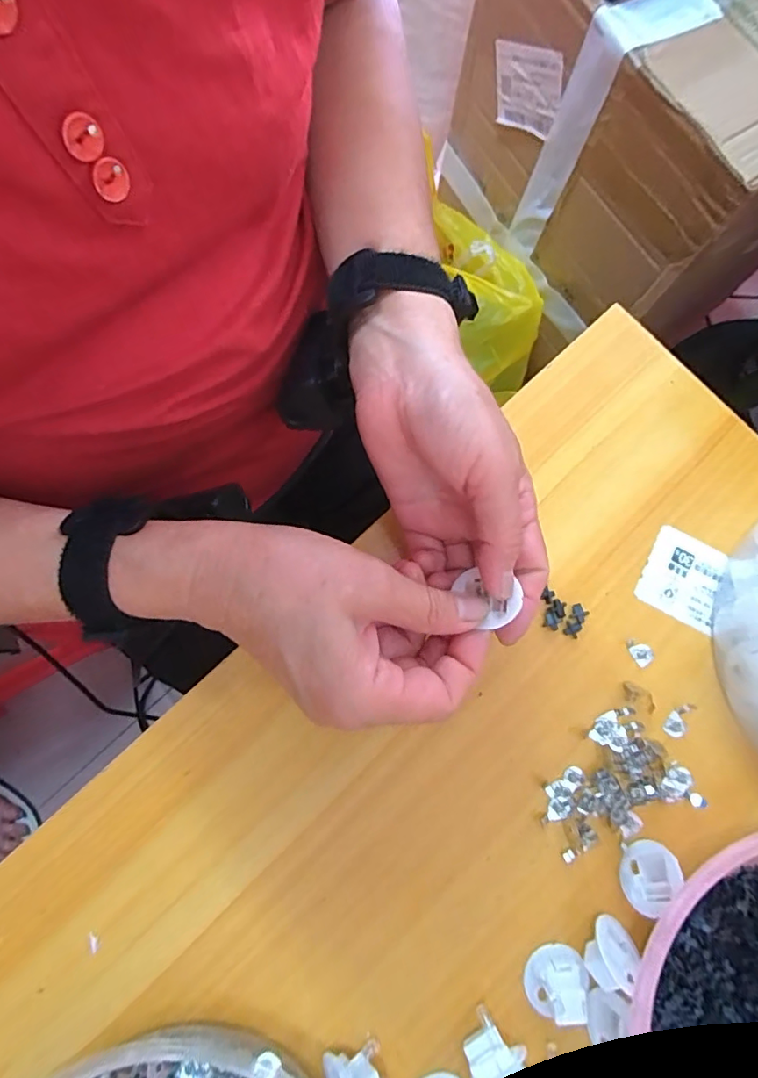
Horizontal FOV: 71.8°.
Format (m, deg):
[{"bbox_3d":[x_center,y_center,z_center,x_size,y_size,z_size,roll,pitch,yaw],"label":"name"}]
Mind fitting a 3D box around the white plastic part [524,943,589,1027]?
[{"bbox_3d":[0.089,0.222,0.259,0.027,0.017,0.030,12,78,0],"label":"white plastic part"}]

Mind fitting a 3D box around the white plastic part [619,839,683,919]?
[{"bbox_3d":[0.138,0.172,0.267,0.010,0.028,0.033,28,84,-26],"label":"white plastic part"}]

